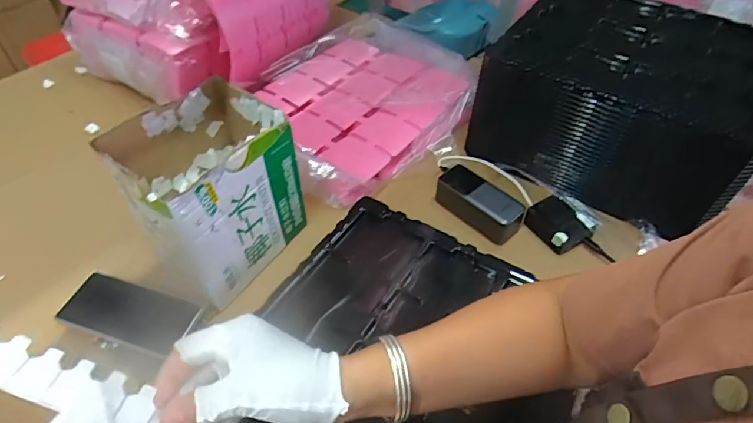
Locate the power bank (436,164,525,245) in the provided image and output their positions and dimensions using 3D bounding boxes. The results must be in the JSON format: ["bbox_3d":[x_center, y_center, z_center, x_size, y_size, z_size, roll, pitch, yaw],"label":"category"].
[{"bbox_3d":[0.155,-0.013,0.717,0.137,0.053,0.062,34,56,26],"label":"power bank"}]

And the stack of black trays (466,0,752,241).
[{"bbox_3d":[0.404,-0.199,0.778,0.368,0.174,0.369,27,53,21],"label":"stack of black trays"}]

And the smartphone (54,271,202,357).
[{"bbox_3d":[-0.313,0.129,0.597,0.151,0.013,0.075,20,54,0],"label":"smartphone"}]

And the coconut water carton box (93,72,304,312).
[{"bbox_3d":[-0.210,-0.032,0.612,0.159,0.196,0.185,31,55,24],"label":"coconut water carton box"}]

